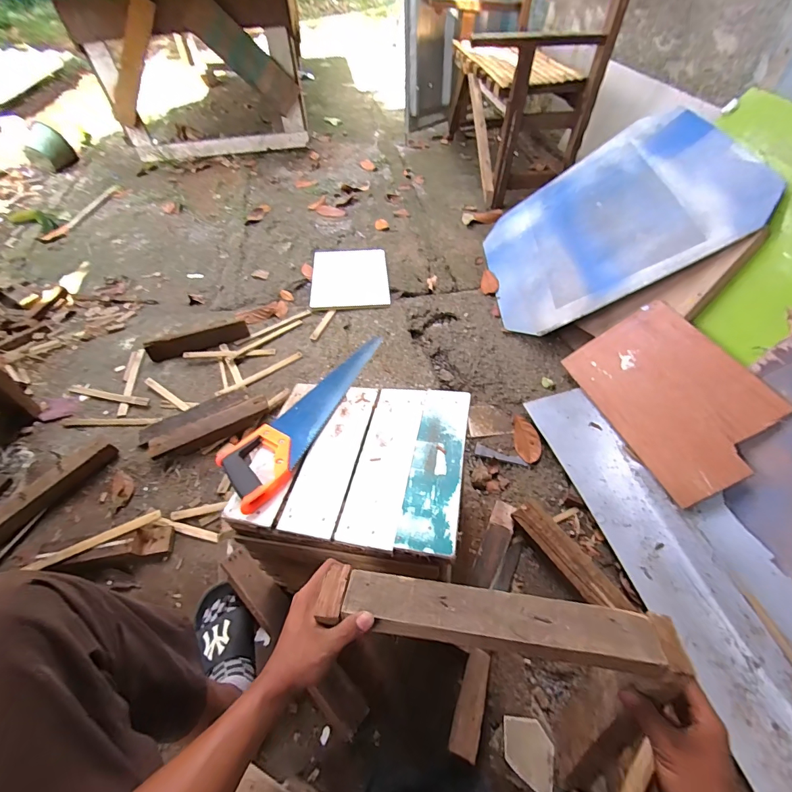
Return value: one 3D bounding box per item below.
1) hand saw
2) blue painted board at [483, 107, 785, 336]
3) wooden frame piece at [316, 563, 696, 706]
[{"bbox_3d":[-0.165,0.012,0.721,0.128,0.037,0.427,18,53,18],"label":"hand saw"},{"bbox_3d":[0.650,-0.571,1.298,0.710,0.025,0.710,-28,42,30],"label":"blue painted board"},{"bbox_3d":[0.099,0.235,0.416,0.358,0.038,0.061,7,50,8],"label":"wooden frame piece"}]

